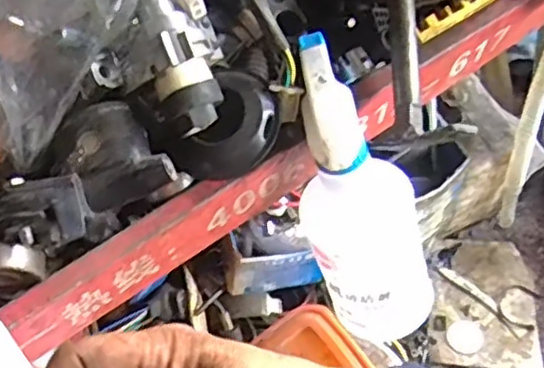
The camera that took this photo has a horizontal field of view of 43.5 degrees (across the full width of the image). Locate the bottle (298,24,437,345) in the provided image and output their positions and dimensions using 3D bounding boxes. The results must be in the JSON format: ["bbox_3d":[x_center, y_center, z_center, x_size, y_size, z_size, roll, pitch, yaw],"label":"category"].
[{"bbox_3d":[0.060,0.019,0.434,0.076,0.221,0.065,-32,35,-15],"label":"bottle"}]

